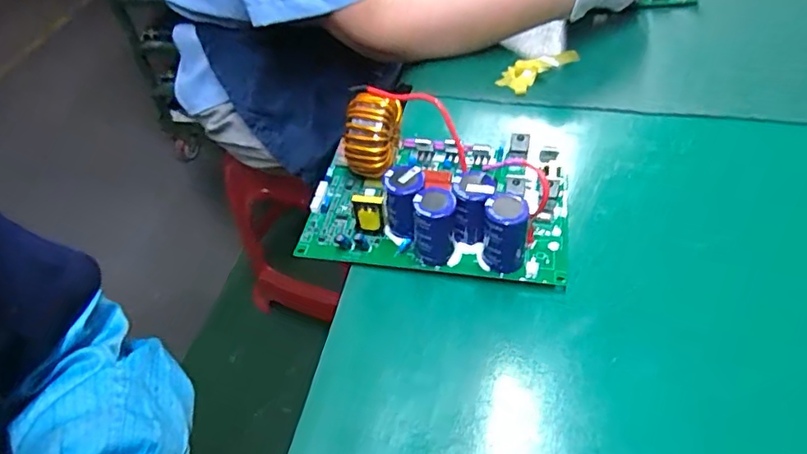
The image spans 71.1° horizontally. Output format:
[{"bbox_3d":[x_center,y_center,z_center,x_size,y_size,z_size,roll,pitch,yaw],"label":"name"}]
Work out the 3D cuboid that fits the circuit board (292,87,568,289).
[{"bbox_3d":[0.026,-0.038,0.423,0.193,0.066,0.135,5,49,11],"label":"circuit board"}]

